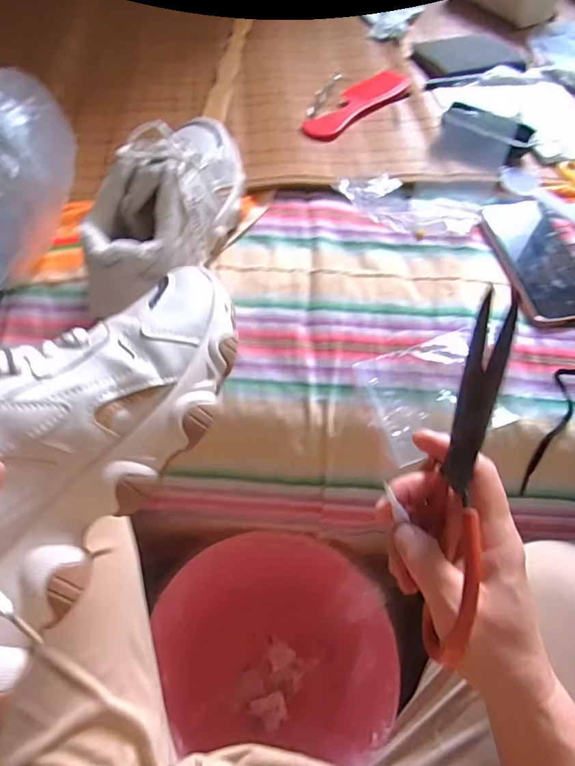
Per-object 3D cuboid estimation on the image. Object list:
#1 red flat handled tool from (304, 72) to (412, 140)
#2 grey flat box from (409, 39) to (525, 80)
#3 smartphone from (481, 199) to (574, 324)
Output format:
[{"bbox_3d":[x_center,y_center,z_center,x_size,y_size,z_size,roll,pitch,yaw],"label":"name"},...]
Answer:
[{"bbox_3d":[0.100,-0.390,0.695,0.064,0.013,0.234,35,62,19],"label":"red flat handled tool"},{"bbox_3d":[0.270,-0.489,0.753,0.158,0.018,0.109,-13,58,-10],"label":"grey flat box"},{"bbox_3d":[0.258,-0.133,0.524,0.081,0.010,0.170,-7,57,-6],"label":"smartphone"}]

